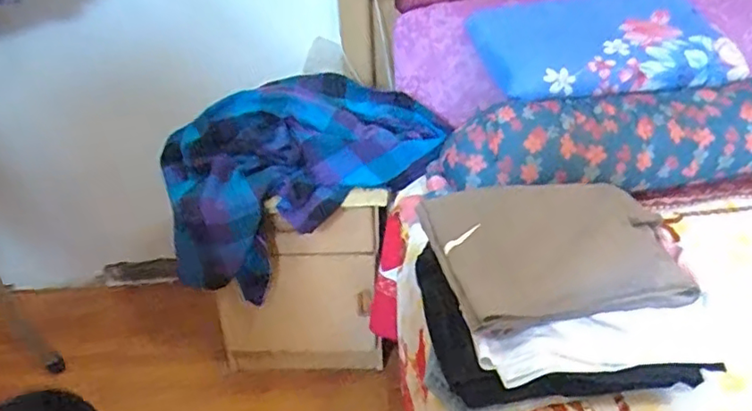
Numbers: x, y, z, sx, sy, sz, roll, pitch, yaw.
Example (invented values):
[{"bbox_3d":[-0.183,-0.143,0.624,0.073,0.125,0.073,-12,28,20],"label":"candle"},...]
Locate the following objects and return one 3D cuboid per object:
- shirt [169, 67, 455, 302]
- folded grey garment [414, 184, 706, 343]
[{"bbox_3d":[-0.141,-0.034,1.213,0.545,0.377,0.226,-7,31,-6],"label":"shirt"},{"bbox_3d":[0.222,0.047,0.780,0.281,0.070,0.226,-9,31,-9],"label":"folded grey garment"}]

